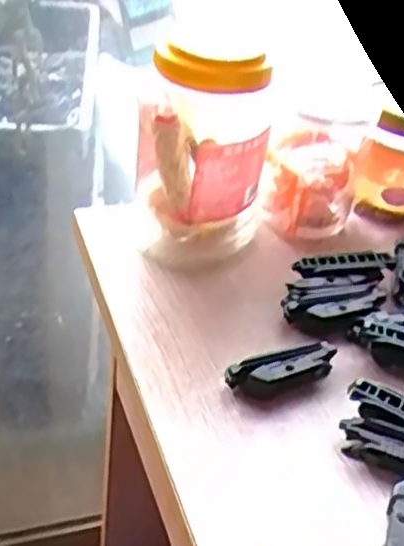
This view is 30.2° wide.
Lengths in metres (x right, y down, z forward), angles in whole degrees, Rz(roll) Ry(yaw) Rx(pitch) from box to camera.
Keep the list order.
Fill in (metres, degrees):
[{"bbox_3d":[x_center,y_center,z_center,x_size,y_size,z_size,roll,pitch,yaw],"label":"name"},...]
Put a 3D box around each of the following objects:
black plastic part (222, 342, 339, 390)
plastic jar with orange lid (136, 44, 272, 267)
[{"bbox_3d":[0.052,0.065,0.488,0.074,0.023,0.020,-11,40,-22],"label":"black plastic part"},{"bbox_3d":[0.002,-0.093,0.561,0.094,0.162,0.109,10,37,3],"label":"plastic jar with orange lid"}]

